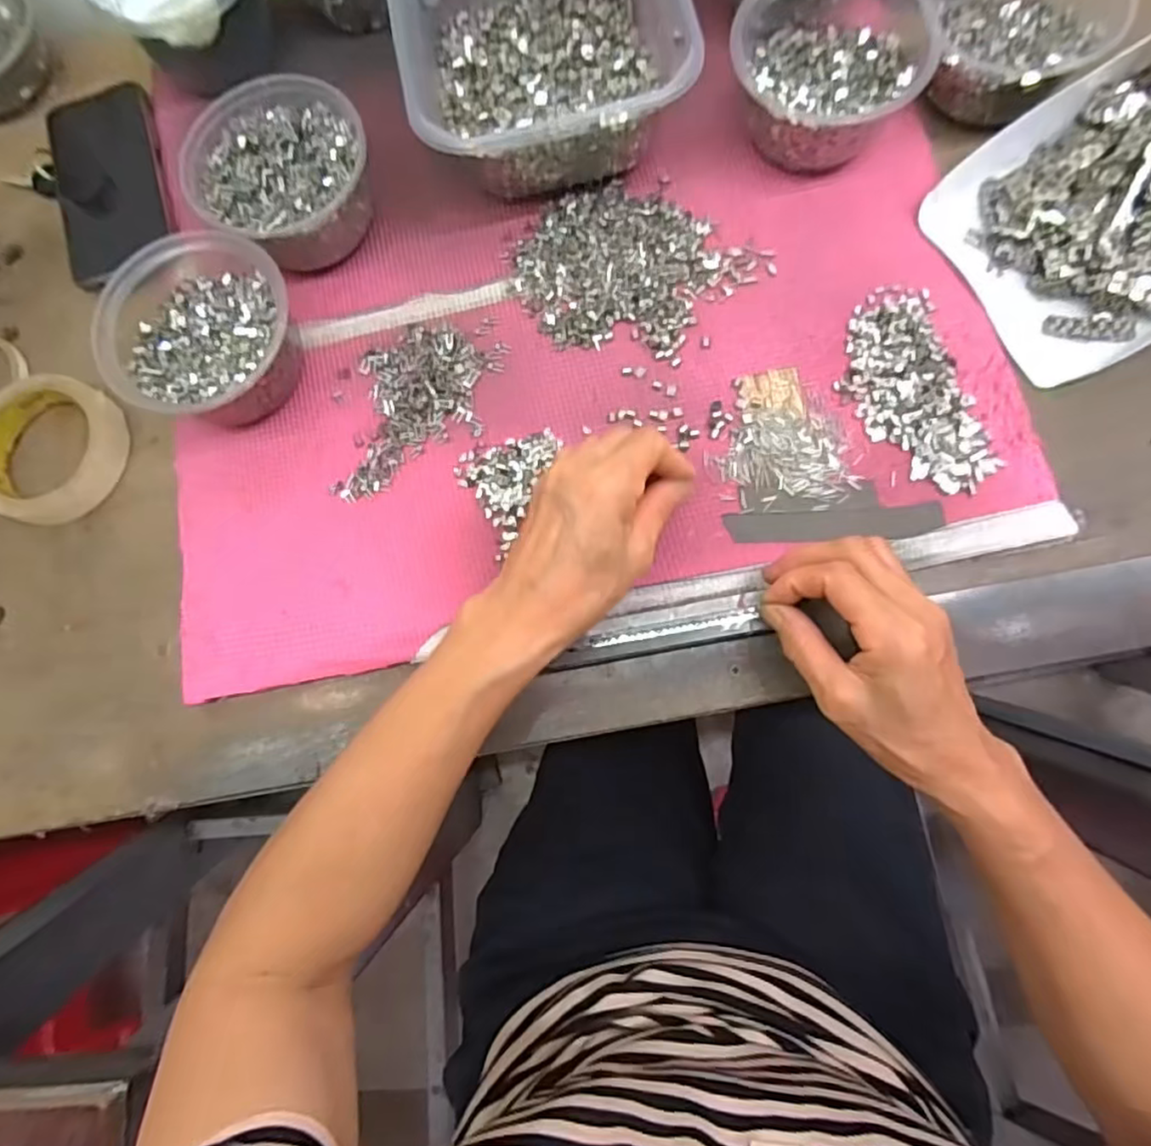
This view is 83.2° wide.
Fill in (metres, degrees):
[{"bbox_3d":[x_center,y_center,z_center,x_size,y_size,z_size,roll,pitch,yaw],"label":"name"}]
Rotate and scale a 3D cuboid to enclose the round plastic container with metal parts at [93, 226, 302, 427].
[{"bbox_3d":[-0.229,-0.150,0.408,0.118,0.054,0.109,-1,78,5],"label":"round plastic container with metal parts"}]

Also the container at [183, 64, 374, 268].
[{"bbox_3d":[-0.189,-0.260,0.428,0.116,0.054,0.109,-1,78,5],"label":"container"}]

